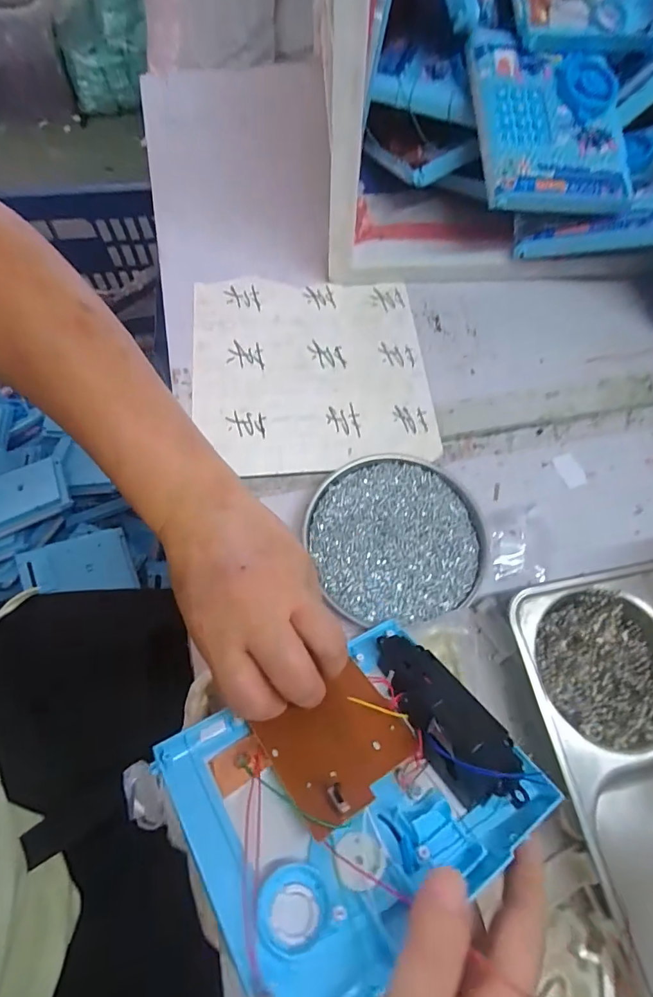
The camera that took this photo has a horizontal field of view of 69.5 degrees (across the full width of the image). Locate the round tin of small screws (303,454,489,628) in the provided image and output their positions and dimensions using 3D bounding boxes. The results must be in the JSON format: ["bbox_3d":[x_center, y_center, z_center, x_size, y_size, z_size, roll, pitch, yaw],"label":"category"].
[{"bbox_3d":[0.055,0.030,0.363,0.132,0.018,0.130,1,66,-2],"label":"round tin of small screws"}]

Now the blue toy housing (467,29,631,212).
[{"bbox_3d":[0.194,-0.324,0.407,0.132,0.023,0.154,-3,84,-5],"label":"blue toy housing"}]

